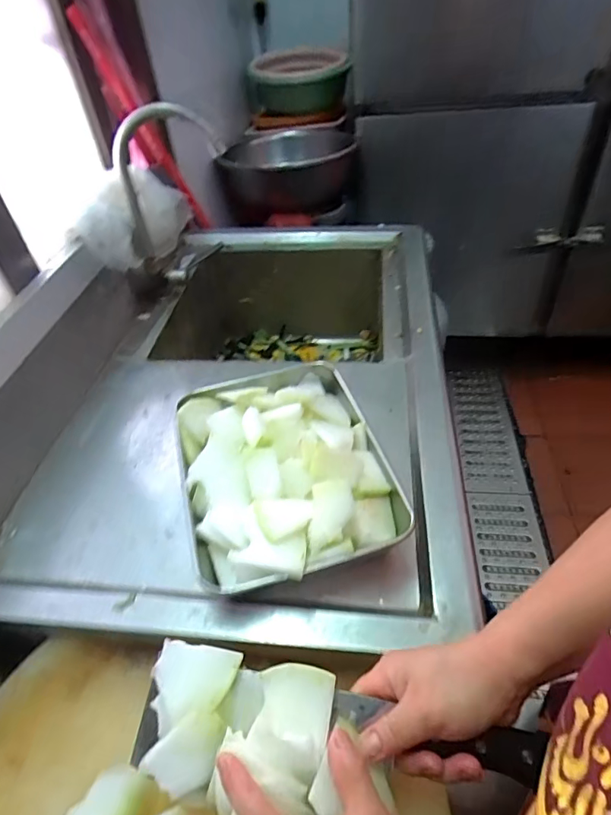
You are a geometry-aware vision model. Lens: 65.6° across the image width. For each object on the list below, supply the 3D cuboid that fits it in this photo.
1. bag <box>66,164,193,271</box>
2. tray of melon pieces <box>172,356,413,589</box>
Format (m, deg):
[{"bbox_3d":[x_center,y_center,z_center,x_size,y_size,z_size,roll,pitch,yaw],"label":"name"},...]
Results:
[{"bbox_3d":[-0.267,-0.291,0.736,0.071,0.120,0.235,12,47,18],"label":"bag"},{"bbox_3d":[-0.025,0.059,0.491,0.198,0.081,0.253,-16,45,-10],"label":"tray of melon pieces"}]

